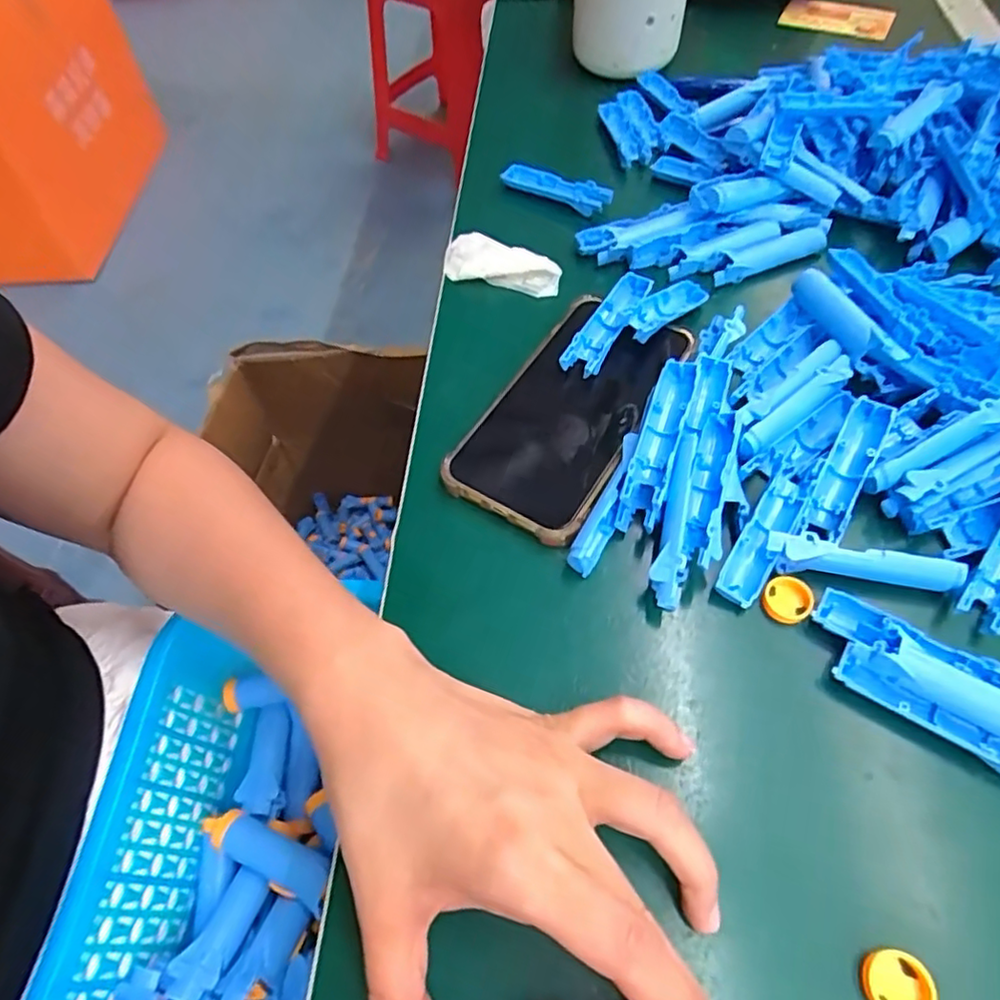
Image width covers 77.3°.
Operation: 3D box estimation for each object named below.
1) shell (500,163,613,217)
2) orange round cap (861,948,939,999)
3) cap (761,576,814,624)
[{"bbox_3d":[0.039,-0.214,0.428,0.077,0.017,0.015,22,61,16],"label":"shell"},{"bbox_3d":[0.125,0.153,0.196,0.019,0.005,0.019,-1,59,1],"label":"orange round cap"},{"bbox_3d":[0.122,0.042,0.266,0.019,0.007,0.019,-1,59,1],"label":"cap"}]

